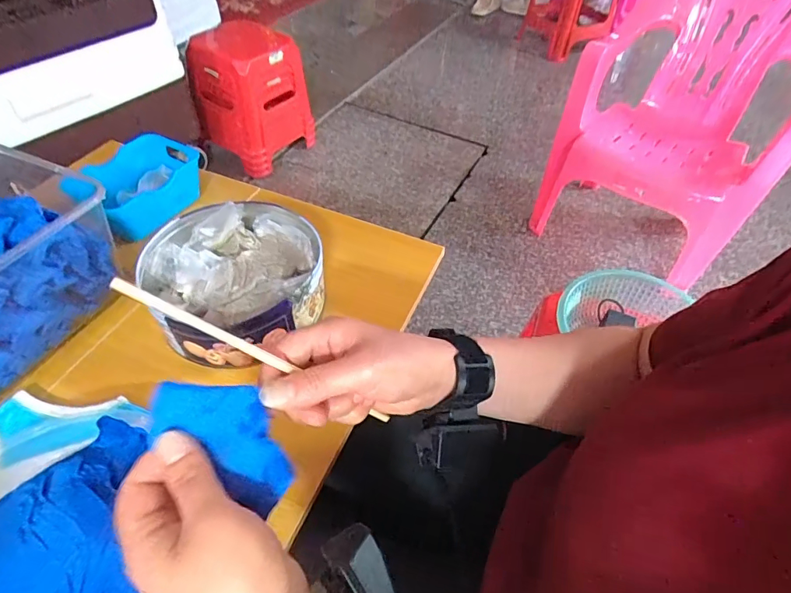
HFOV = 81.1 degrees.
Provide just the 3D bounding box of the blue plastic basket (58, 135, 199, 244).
[{"bbox_3d":[-0.345,-0.153,0.631,0.124,0.062,0.148,28,53,20],"label":"blue plastic basket"}]

